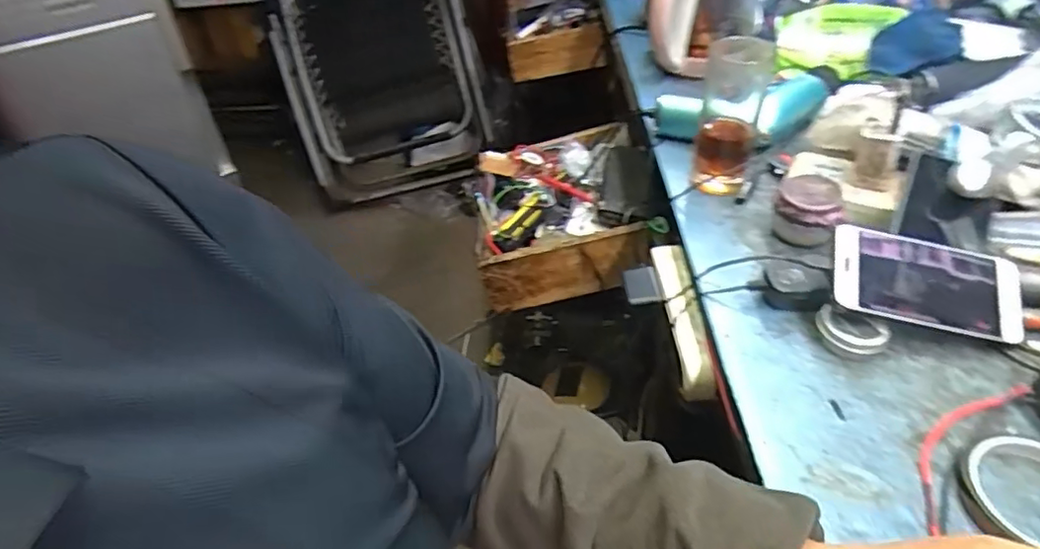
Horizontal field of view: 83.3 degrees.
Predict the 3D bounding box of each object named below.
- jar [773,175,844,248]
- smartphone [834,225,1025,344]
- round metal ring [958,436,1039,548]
[{"bbox_3d":[0.287,-0.062,0.586,0.060,0.053,0.057,14,45,18],"label":"jar"},{"bbox_3d":[0.333,0.007,0.480,0.152,0.010,0.074,11,76,-1],"label":"smartphone"},{"bbox_3d":[0.338,0.140,0.381,0.085,0.013,0.074,6,43,10],"label":"round metal ring"}]

